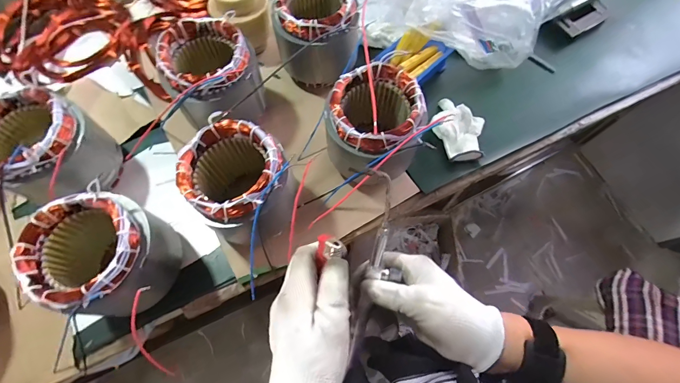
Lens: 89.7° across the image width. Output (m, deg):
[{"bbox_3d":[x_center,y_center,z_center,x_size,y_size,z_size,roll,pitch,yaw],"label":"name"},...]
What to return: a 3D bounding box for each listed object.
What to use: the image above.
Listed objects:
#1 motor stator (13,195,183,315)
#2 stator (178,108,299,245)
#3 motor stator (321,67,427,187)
[{"bbox_3d":[-0.321,0.091,0.487,0.140,0.162,0.148,-3,69,-2],"label":"motor stator"},{"bbox_3d":[-0.144,-0.004,0.526,0.142,0.180,0.132,0,69,-1],"label":"stator"},{"bbox_3d":[0.058,-0.098,0.559,0.142,0.163,0.139,0,69,-1],"label":"motor stator"}]

